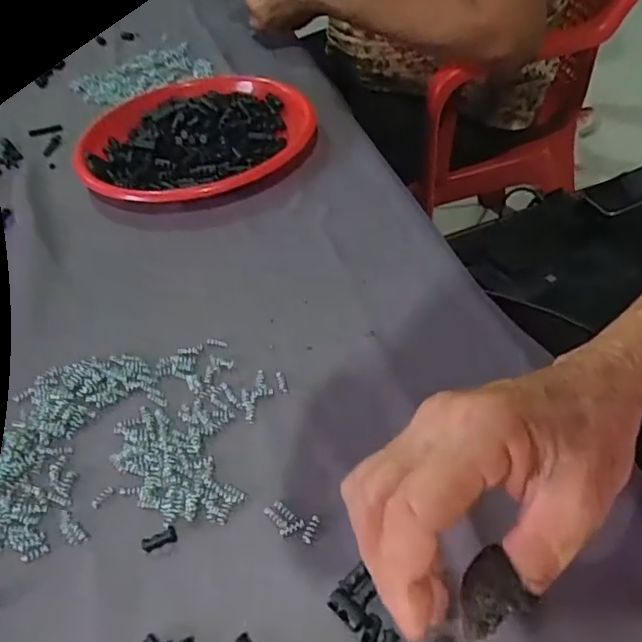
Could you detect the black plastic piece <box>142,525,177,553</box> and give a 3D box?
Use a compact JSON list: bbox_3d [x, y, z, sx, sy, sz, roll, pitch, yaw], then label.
[{"bbox_3d":[-0.082,0.111,0.303,0.018,0.004,0.008,-19,46,-12],"label":"black plastic piece"}]

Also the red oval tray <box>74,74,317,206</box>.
[{"bbox_3d":[-0.118,-0.179,0.572,0.213,0.040,0.203,-9,44,-2],"label":"red oval tray"}]

